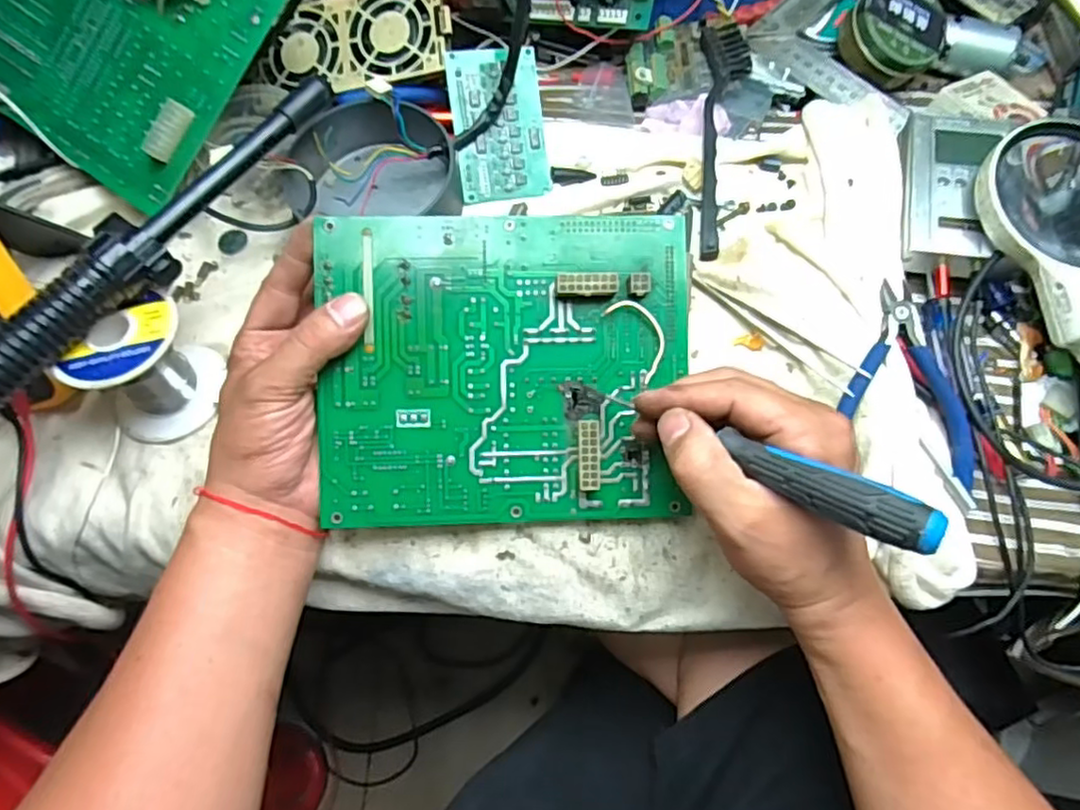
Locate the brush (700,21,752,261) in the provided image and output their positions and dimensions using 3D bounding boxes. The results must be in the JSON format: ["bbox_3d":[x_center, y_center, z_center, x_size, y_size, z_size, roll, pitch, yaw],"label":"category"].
[{"bbox_3d":[0.121,-0.183,0.435,0.033,0.021,0.186,6,68,3],"label":"brush"}]

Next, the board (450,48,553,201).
[{"bbox_3d":[-0.026,-0.186,0.435,0.060,0.011,0.096,-8,97,-9],"label":"board"}]

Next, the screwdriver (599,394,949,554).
[{"bbox_3d":[0.088,0.019,0.286,0.160,0.019,0.017,25,67,39],"label":"screwdriver"}]

